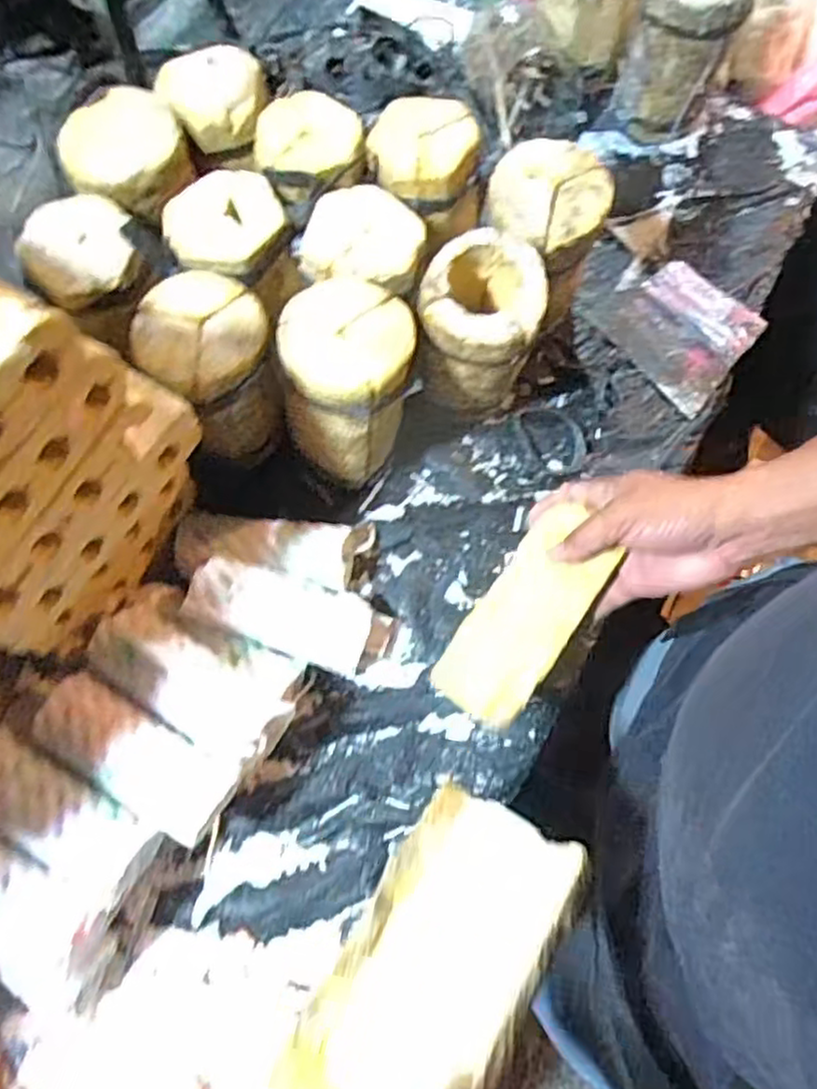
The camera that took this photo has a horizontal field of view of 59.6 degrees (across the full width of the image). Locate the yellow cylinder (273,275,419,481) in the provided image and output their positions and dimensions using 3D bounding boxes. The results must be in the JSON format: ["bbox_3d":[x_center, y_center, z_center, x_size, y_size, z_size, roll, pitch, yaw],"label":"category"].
[{"bbox_3d":[-0.045,-0.116,0.558,0.093,0.157,0.100,9,71,3],"label":"yellow cylinder"}]

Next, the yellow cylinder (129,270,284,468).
[{"bbox_3d":[-0.146,-0.131,0.554,0.088,0.133,0.093,0,71,0],"label":"yellow cylinder"}]

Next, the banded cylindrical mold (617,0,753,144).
[{"bbox_3d":[0.248,-0.460,0.664,0.089,0.153,0.081,23,73,7],"label":"banded cylindrical mold"}]

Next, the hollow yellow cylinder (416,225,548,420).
[{"bbox_3d":[0.053,-0.159,0.571,0.086,0.154,0.093,11,71,4],"label":"hollow yellow cylinder"}]

